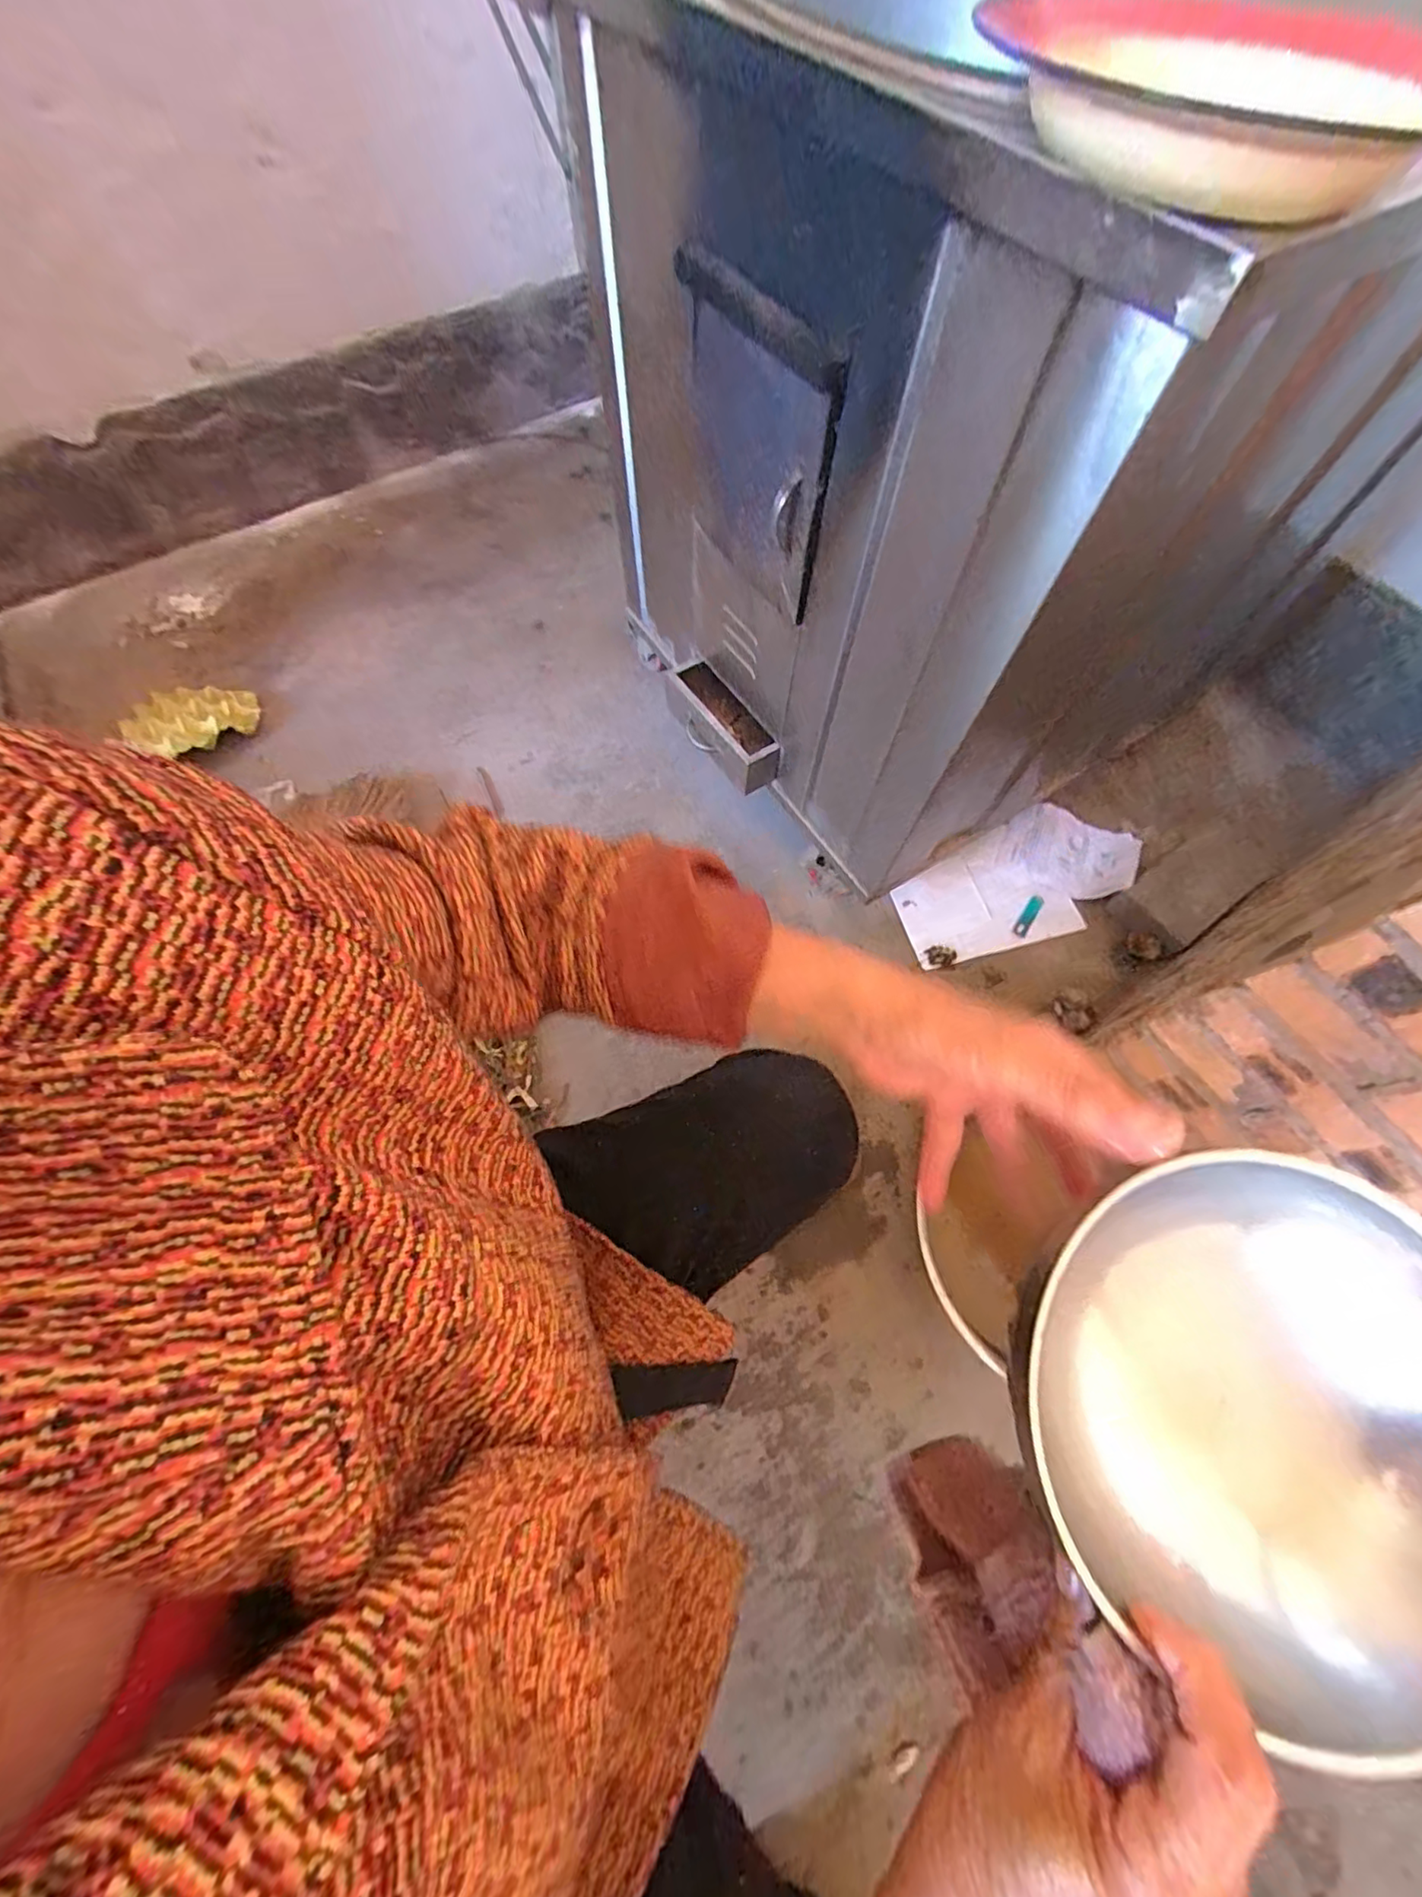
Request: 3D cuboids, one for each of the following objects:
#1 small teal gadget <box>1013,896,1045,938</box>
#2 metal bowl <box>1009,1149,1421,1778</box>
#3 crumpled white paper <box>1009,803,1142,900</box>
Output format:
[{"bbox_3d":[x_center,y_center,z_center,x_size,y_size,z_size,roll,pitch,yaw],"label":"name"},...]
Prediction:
[{"bbox_3d":[0.487,-0.051,0.938,0.021,0.010,0.081,32,70,13],"label":"small teal gadget"},{"bbox_3d":[0.192,0.161,0.206,0.149,0.056,0.164,-39,72,-16],"label":"metal bowl"},{"bbox_3d":[0.581,-0.153,0.992,0.192,0.030,0.135,27,69,12],"label":"crumpled white paper"}]

